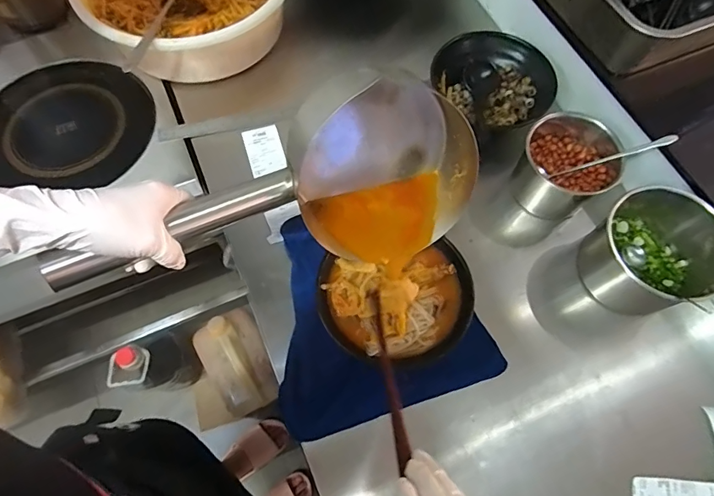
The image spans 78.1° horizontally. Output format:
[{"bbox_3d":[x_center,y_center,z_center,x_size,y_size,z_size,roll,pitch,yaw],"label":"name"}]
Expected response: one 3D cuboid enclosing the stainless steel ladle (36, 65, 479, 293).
[{"bbox_3d":[-0.073,-0.065,0.483,0.411,0.143,0.166,-14,68,-7],"label":"stainless steel ladle"}]

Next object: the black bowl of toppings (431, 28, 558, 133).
[{"bbox_3d":[0.225,-0.268,0.712,0.153,0.060,0.187,-29,71,-13],"label":"black bowl of toppings"}]

